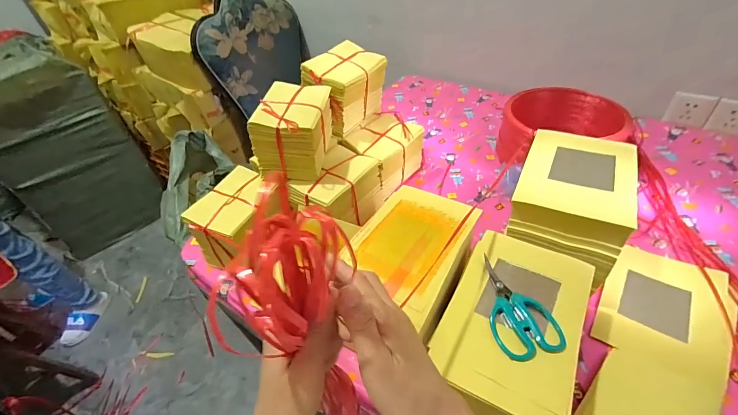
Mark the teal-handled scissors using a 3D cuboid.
[{"bbox_3d":[0.199,0.134,0.471,0.080,0.011,0.146,-10,44,-4],"label":"teal-handled scissors"}]

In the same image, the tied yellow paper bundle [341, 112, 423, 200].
[{"bbox_3d":[0.036,-0.133,0.825,0.137,0.121,0.172,29,54,31],"label":"tied yellow paper bundle"}]

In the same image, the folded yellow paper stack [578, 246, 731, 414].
[{"bbox_3d":[0.422,0.211,0.494,0.157,0.033,0.407,25,52,28],"label":"folded yellow paper stack"}]

